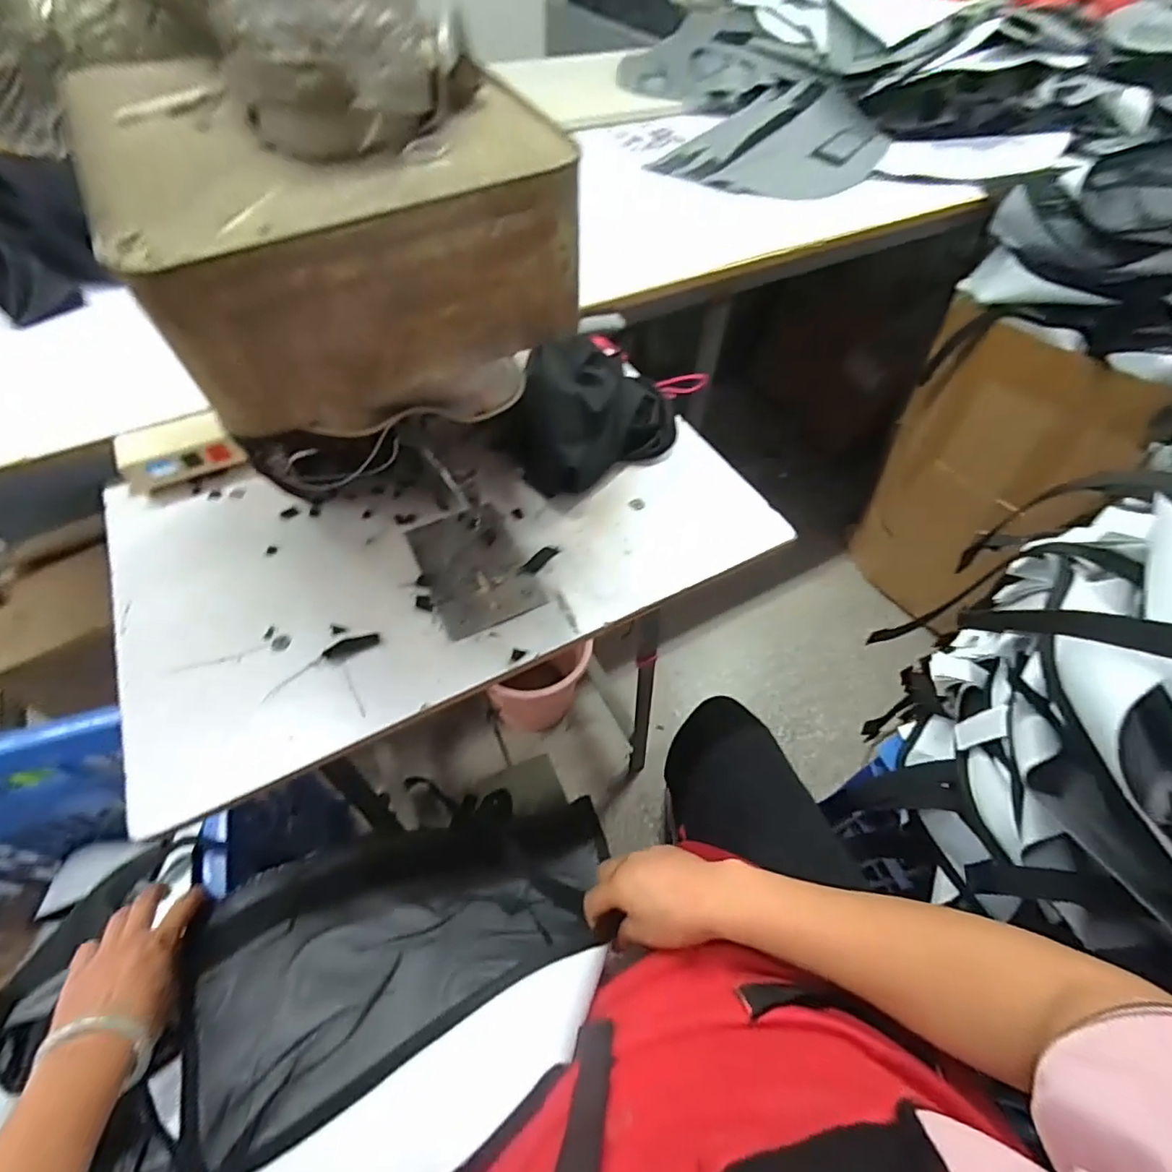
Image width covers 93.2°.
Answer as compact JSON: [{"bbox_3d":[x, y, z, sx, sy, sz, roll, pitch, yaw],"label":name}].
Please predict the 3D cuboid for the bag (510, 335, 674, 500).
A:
[{"bbox_3d":[0.007,-0.191,0.604,0.135,0.096,0.189,38,62,23],"label":"bag"}]

